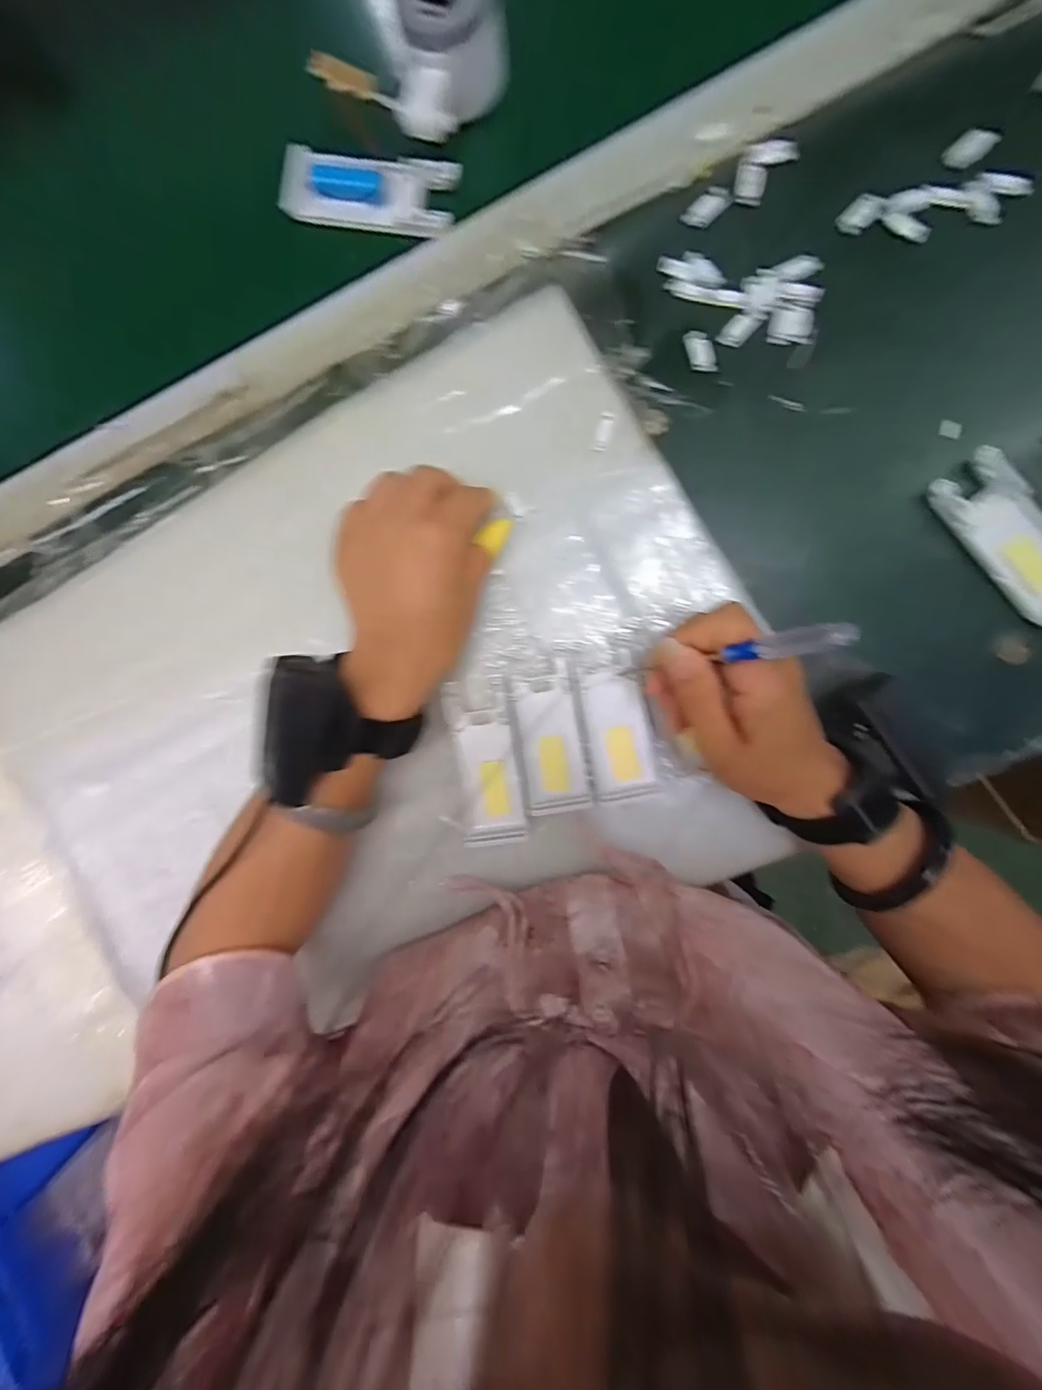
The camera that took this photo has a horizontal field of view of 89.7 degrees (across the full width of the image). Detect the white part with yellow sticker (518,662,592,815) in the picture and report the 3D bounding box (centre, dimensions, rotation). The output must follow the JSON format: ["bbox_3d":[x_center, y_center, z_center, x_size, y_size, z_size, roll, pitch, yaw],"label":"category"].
[{"bbox_3d":[0.018,0.028,0.331,0.038,0.005,0.088,-10,93,7],"label":"white part with yellow sticker"}]

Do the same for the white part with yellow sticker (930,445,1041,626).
[{"bbox_3d":[0.294,-0.092,0.307,0.045,0.009,0.109,-34,90,8],"label":"white part with yellow sticker"}]

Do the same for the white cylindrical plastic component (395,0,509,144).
[{"bbox_3d":[-0.039,-0.373,0.302,0.053,0.053,0.080,13,93,6],"label":"white cylindrical plastic component"}]

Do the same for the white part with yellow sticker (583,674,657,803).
[{"bbox_3d":[0.063,0.027,0.332,0.039,0.007,0.076,-7,94,7],"label":"white part with yellow sticker"}]

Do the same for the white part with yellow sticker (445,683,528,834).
[{"bbox_3d":[-0.021,0.040,0.333,0.038,0.005,0.093,-8,93,7],"label":"white part with yellow sticker"}]

